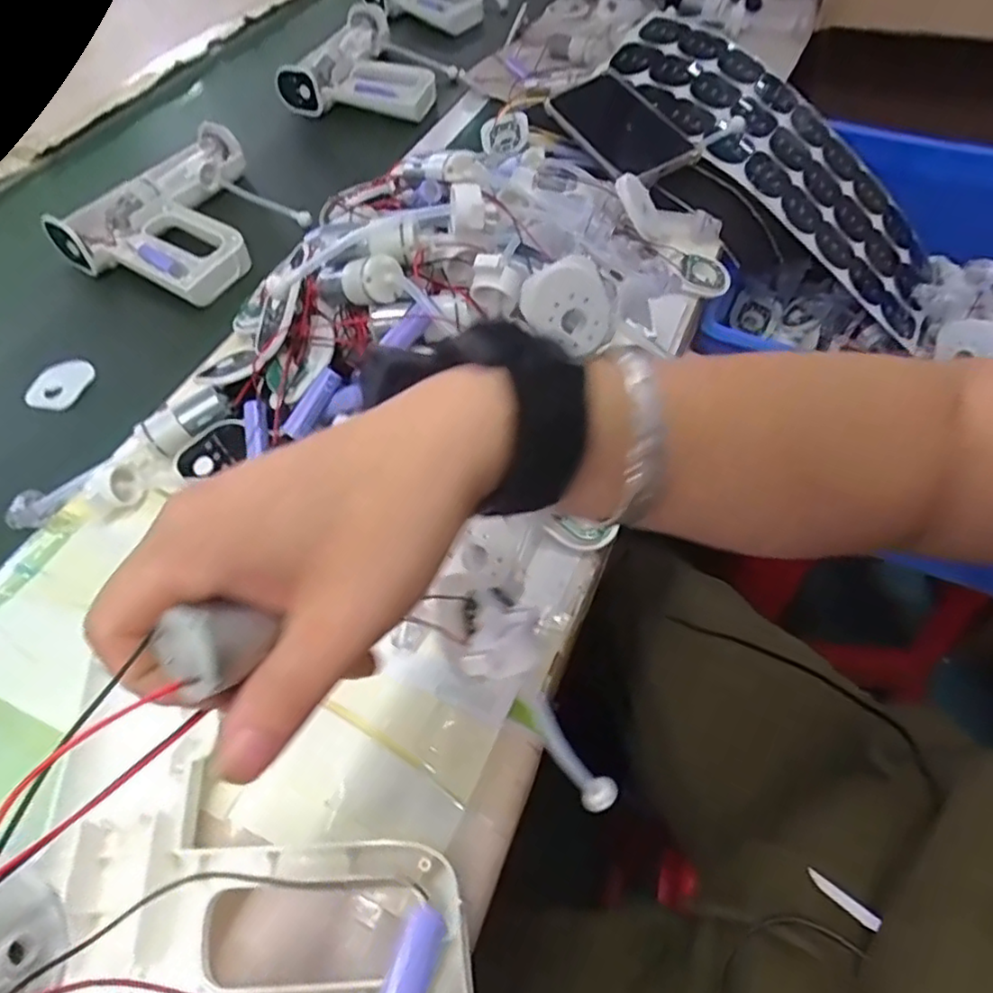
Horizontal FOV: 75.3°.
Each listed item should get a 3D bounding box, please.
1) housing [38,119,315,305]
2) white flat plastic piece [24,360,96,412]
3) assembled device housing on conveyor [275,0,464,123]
[{"bbox_3d":[-0.296,-0.274,0.636,0.183,0.056,0.216,25,59,21],"label":"housing"},{"bbox_3d":[-0.356,-0.092,0.527,0.041,0.005,0.053,15,58,4],"label":"white flat plastic piece"},{"bbox_3d":[-0.143,-0.556,0.815,0.178,0.040,0.229,14,56,14],"label":"assembled device housing on conveyor"}]

